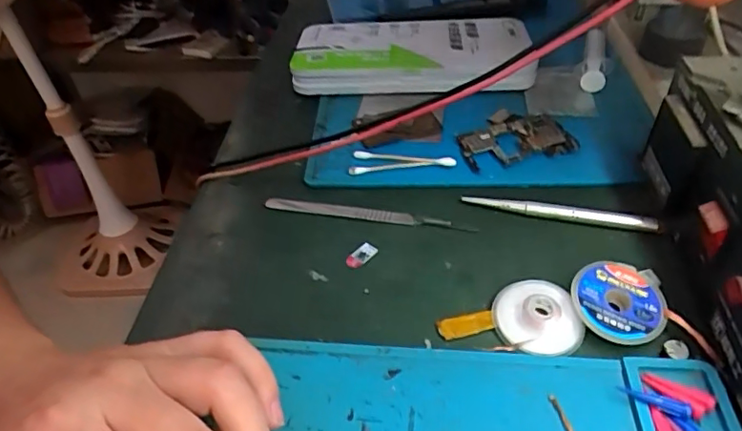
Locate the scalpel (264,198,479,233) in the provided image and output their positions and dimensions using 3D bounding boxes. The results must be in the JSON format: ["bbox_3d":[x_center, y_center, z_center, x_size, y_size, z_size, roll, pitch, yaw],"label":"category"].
[{"bbox_3d":[-0.003,0.000,0.347,0.132,0.006,0.009,7,43,12],"label":"scalpel"}]

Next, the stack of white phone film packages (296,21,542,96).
[{"bbox_3d":[0.033,-0.138,0.463,0.191,0.027,0.108,2,42,7],"label":"stack of white phone film packages"}]

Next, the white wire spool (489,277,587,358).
[{"bbox_3d":[0.083,0.050,0.275,0.038,0.012,0.040,-2,42,2],"label":"white wire spool"}]

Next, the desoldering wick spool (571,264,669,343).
[{"bbox_3d":[0.124,0.043,0.275,0.046,0.006,0.042,1,56,-2],"label":"desoldering wick spool"}]

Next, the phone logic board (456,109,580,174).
[{"bbox_3d":[0.098,-0.056,0.383,0.076,0.005,0.054,-15,43,-11],"label":"phone logic board"}]

